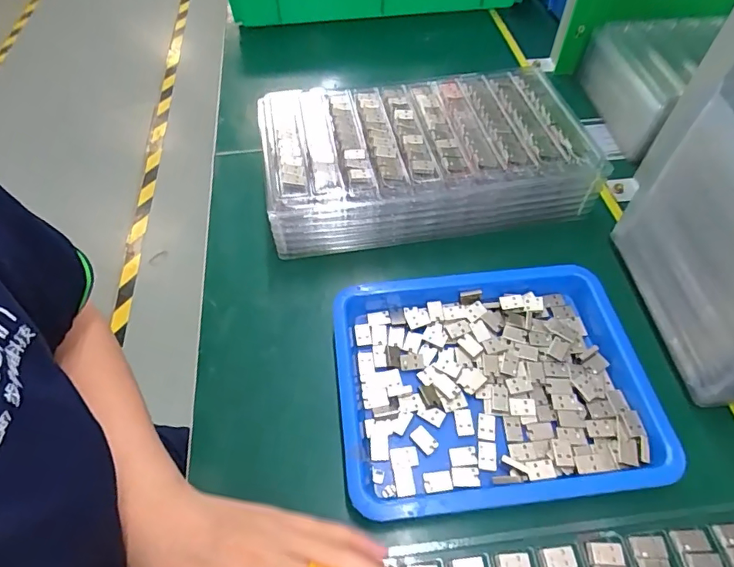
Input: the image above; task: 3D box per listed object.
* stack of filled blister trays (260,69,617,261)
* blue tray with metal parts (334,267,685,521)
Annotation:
[{"bbox_3d":[0.054,-0.125,0.460,0.298,0.074,0.172,-7,55,-1],"label":"stack of filled blister trays"},{"bbox_3d":[0.093,0.069,0.346,0.218,0.028,0.172,-7,55,0],"label":"blue tray with metal parts"}]

